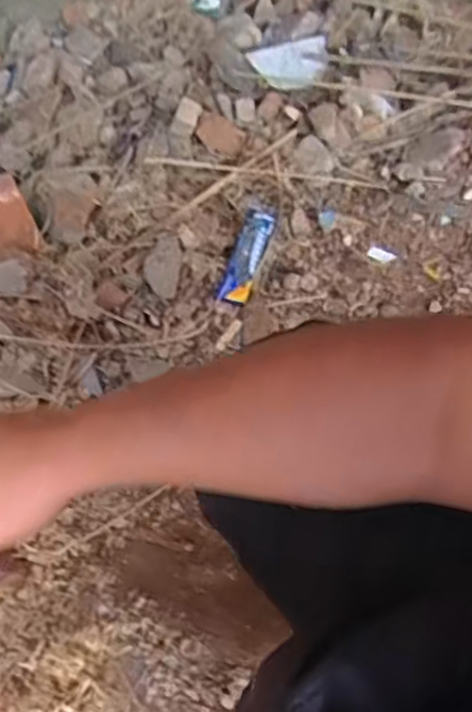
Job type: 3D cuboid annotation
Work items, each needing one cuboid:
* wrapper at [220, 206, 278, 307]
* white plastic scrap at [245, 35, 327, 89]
[{"bbox_3d":[0.019,-0.162,1.072,0.050,0.026,0.187,11,59,12],"label":"wrapper"},{"bbox_3d":[0.104,-0.579,1.348,0.149,0.029,0.127,-3,57,3],"label":"white plastic scrap"}]

